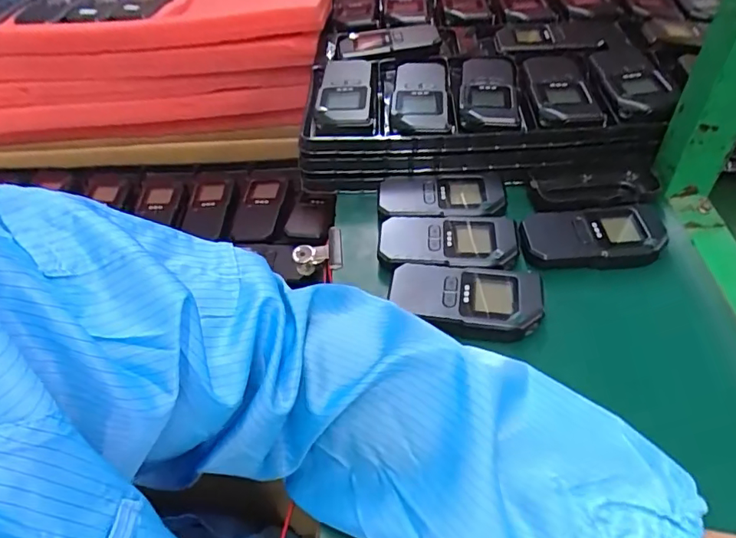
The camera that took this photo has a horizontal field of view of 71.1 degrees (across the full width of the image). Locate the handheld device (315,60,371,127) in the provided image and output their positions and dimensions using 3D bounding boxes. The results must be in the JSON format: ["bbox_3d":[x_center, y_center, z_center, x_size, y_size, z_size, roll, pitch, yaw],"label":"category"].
[{"bbox_3d":[-0.025,-0.189,0.546,0.055,0.018,0.125,-2,48,4],"label":"handheld device"}]

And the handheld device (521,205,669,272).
[{"bbox_3d":[0.198,-0.025,0.443,0.128,0.028,0.059,-7,48,0],"label":"handheld device"}]

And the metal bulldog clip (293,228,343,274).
[{"bbox_3d":[-0.046,-0.014,0.473,0.045,0.025,0.044,-6,48,0],"label":"metal bulldog clip"}]

